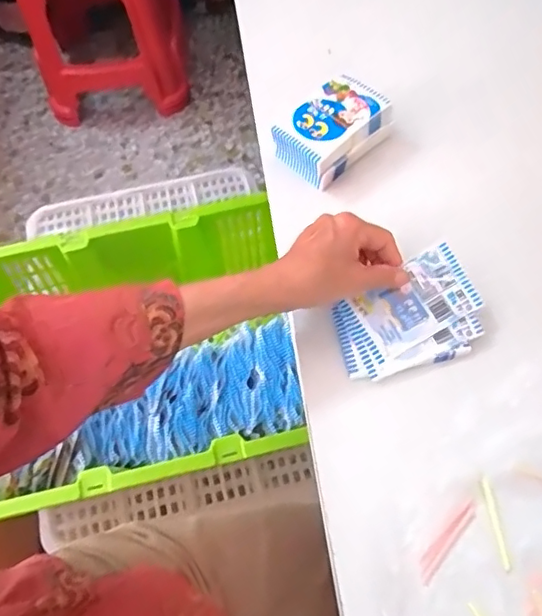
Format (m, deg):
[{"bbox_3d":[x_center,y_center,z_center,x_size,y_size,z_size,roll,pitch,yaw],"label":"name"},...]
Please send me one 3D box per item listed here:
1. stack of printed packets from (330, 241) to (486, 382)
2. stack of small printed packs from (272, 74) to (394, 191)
[{"bbox_3d":[0.116,0.012,0.474,0.123,0.013,0.084,-31,83,-3],"label":"stack of printed packets"},{"bbox_3d":[0.060,-0.176,0.558,0.113,0.047,0.069,-40,69,-17],"label":"stack of small printed packs"}]

